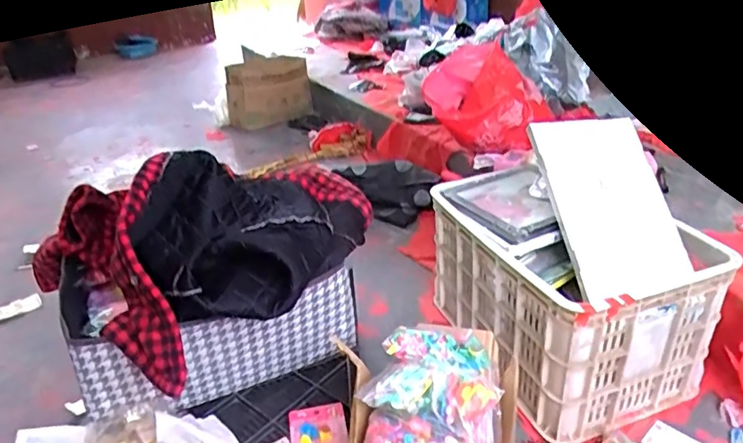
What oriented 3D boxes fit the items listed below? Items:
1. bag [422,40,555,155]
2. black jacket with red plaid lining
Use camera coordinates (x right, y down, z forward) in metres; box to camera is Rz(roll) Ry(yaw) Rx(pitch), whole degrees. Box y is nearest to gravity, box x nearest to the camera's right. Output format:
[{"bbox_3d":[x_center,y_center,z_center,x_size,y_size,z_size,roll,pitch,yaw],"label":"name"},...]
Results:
[{"bbox_3d":[0.319,-0.338,1.567,0.323,0.255,0.251,-1,28,4],"label":"bag"},{"bbox_3d":[-0.163,0.009,0.775,0.210,0.201,0.393,10,31,24],"label":"black jacket with red plaid lining"}]

